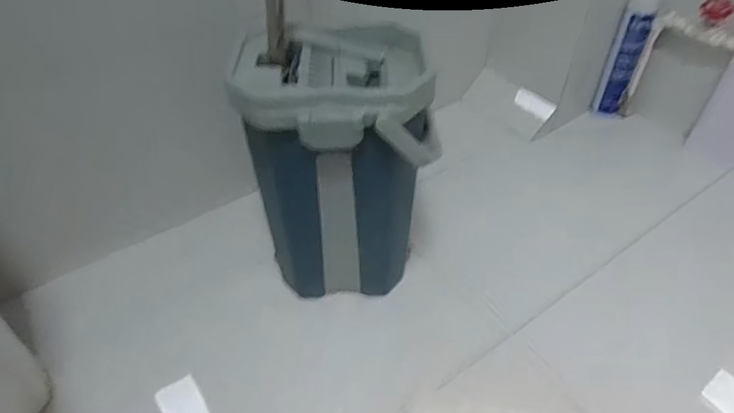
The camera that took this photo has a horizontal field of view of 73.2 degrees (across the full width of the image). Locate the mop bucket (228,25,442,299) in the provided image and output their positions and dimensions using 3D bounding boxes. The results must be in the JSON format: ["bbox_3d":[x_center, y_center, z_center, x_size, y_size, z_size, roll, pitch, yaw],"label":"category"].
[{"bbox_3d":[-0.037,-0.040,0.803,0.249,0.429,0.218,-1,44,1],"label":"mop bucket"}]

